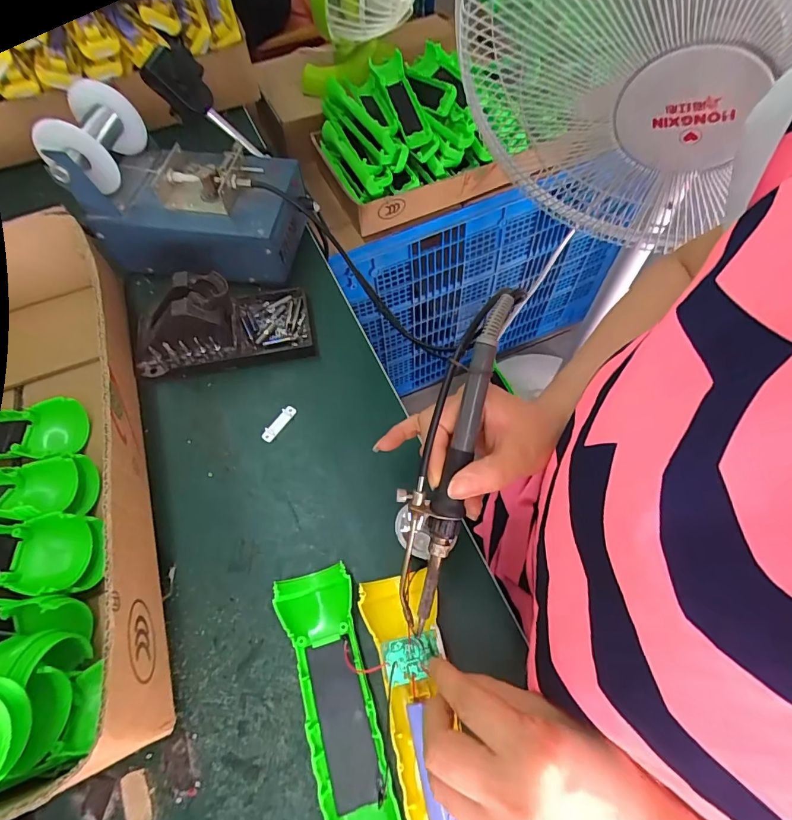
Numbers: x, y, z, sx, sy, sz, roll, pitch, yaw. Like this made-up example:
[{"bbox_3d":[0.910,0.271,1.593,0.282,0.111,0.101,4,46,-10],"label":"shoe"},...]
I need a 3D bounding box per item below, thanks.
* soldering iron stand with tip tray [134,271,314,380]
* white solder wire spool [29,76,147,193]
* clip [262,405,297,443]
[{"bbox_3d":[-0.160,-0.085,0.403,0.159,0.069,0.079,-7,62,-4],"label":"soldering iron stand with tip tray"},{"bbox_3d":[-0.273,-0.245,0.405,0.067,0.067,0.072,3,63,3],"label":"white solder wire spool"},{"bbox_3d":[-0.102,0.011,0.389,0.010,0.005,0.037,33,69,17],"label":"clip"}]

